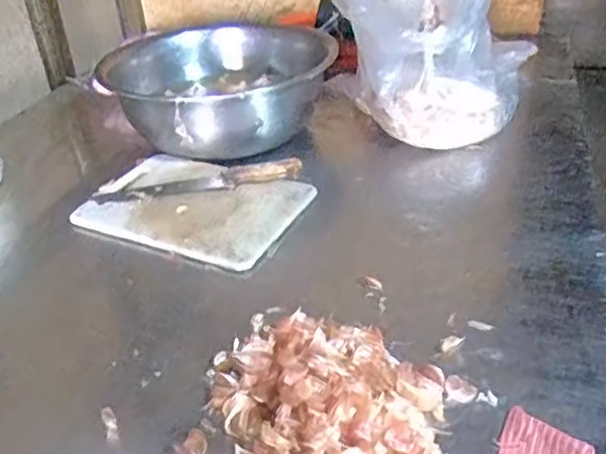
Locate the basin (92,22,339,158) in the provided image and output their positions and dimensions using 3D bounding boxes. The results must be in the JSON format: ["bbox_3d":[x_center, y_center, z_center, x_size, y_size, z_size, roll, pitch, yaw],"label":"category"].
[{"bbox_3d":[-0.160,-0.266,1.193,0.402,0.140,0.370,-4,33,2],"label":"basin"}]

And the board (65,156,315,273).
[{"bbox_3d":[-0.180,-0.037,1.018,0.357,0.024,0.239,12,41,25],"label":"board"}]

